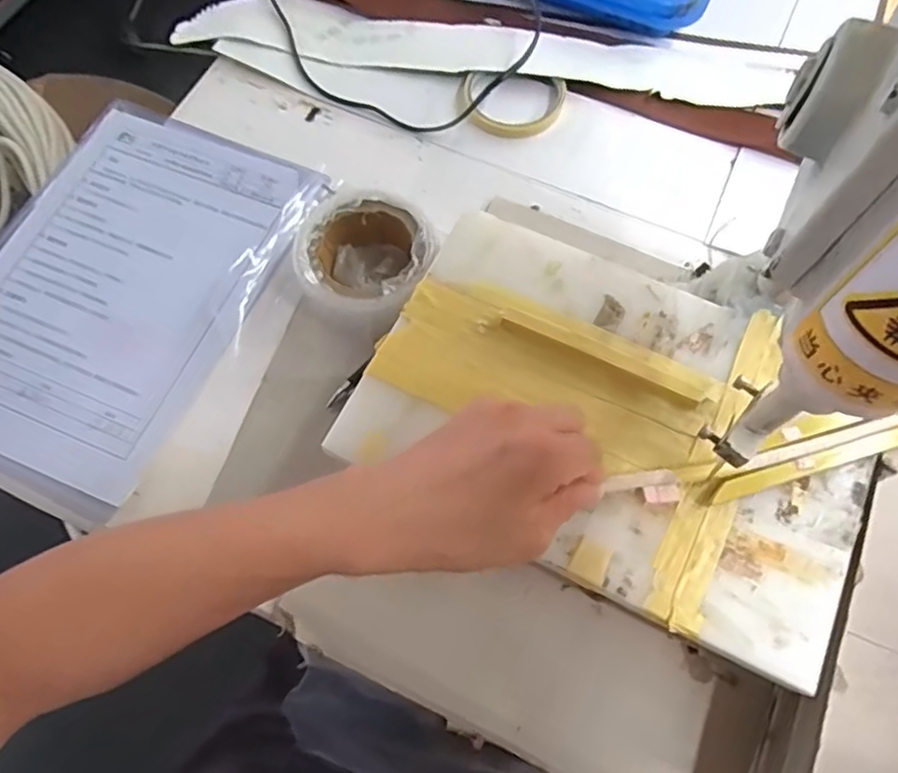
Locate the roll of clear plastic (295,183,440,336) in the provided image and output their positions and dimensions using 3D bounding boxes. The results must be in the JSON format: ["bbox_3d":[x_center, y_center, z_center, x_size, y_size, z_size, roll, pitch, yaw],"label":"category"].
[{"bbox_3d":[-0.061,-0.094,0.476,0.100,0.050,0.104,0,69,0],"label":"roll of clear plastic"}]

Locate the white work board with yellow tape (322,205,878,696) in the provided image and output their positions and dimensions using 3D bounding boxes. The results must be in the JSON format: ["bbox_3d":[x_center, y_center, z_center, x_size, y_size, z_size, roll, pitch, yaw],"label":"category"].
[{"bbox_3d":[0.100,0.015,0.382,0.293,0.018,0.195,25,71,9],"label":"white work board with yellow tape"}]

